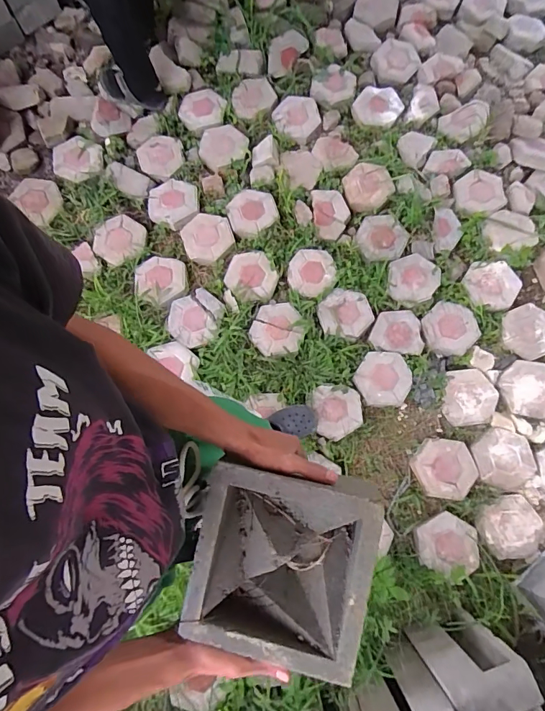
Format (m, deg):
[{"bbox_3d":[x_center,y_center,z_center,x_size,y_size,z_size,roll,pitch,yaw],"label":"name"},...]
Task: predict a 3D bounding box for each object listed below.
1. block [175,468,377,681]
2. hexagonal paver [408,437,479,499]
[{"bbox_3d":[0.009,0.239,0.470,0.193,0.073,0.198,11,77,3],"label":"block"},{"bbox_3d":[0.598,0.394,1.425,0.195,0.042,0.206,-18,77,-4],"label":"hexagonal paver"}]

